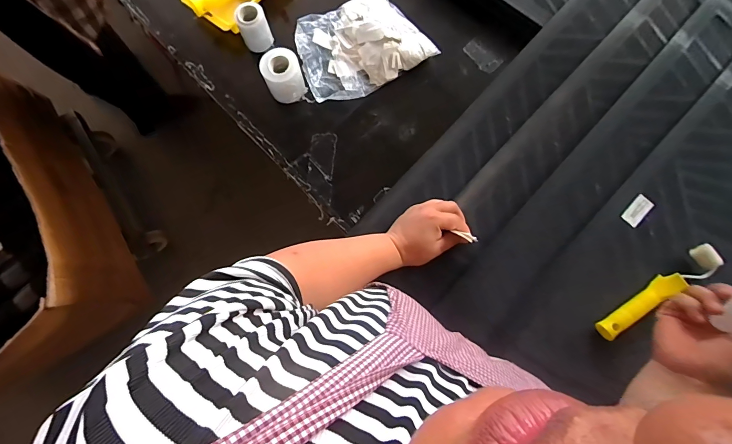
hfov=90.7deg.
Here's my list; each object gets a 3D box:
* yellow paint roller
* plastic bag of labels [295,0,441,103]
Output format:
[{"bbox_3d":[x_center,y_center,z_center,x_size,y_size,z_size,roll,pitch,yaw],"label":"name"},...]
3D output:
[{"bbox_3d":[0.414,0.100,0.509,0.198,0.028,0.035,-34,79,-3],"label":"yellow paint roller"},{"bbox_3d":[-0.014,-0.320,0.653,0.223,0.048,0.172,-32,78,-6],"label":"plastic bag of labels"}]

